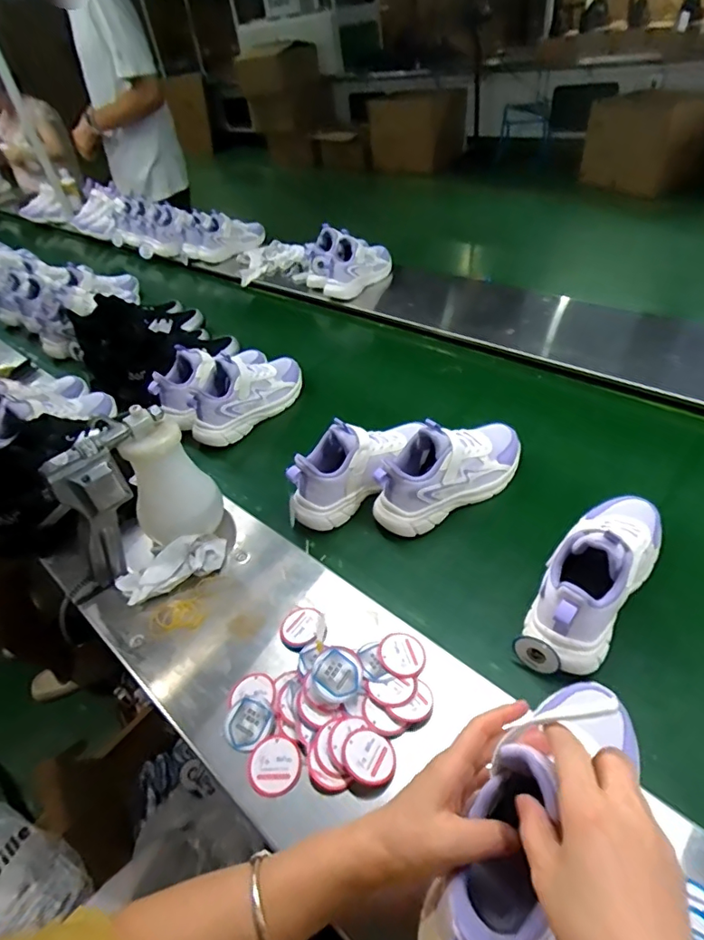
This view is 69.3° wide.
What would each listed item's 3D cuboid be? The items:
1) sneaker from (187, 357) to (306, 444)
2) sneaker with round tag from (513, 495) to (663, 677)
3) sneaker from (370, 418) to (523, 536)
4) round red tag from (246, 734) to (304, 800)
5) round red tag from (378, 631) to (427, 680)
[{"bbox_3d":[-0.195,-0.157,0.929,0.092,0.129,0.244,31,57,34],"label":"sneaker"},{"bbox_3d":[0.273,0.105,0.552,0.087,0.121,0.230,26,55,32],"label":"sneaker with round tag"},{"bbox_3d":[0.138,-0.008,0.704,0.240,0.120,0.081,-26,46,-16],"label":"sneaker"},{"bbox_3d":[-0.072,0.276,0.475,0.051,0.005,0.049,-5,44,5],"label":"round red tag"},{"bbox_3d":[0.053,0.194,0.538,0.045,0.008,0.051,-30,47,-19],"label":"round red tag"}]

